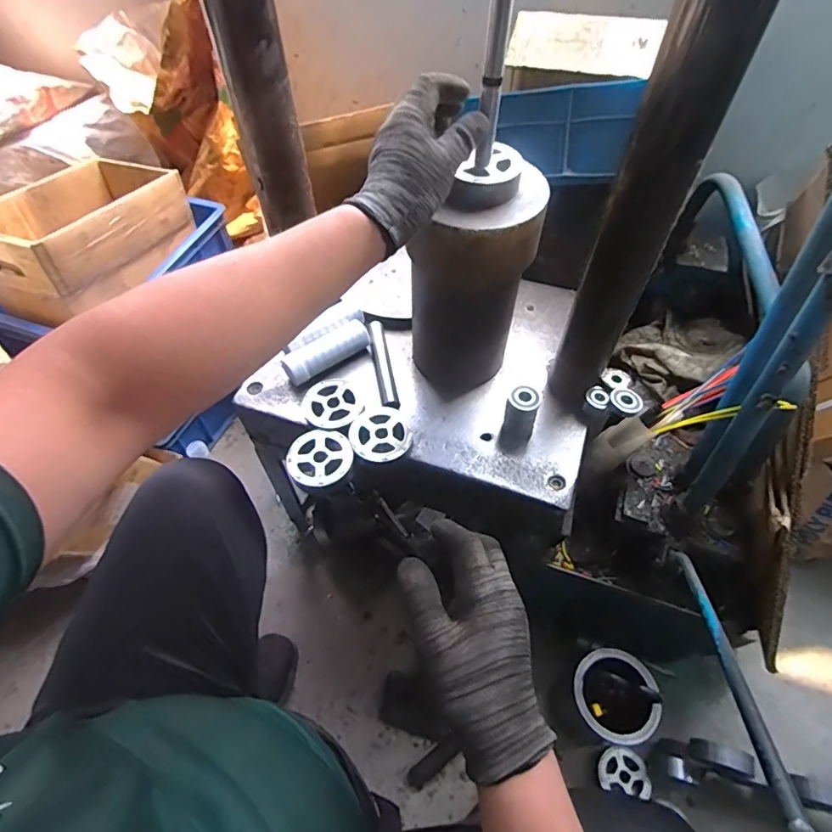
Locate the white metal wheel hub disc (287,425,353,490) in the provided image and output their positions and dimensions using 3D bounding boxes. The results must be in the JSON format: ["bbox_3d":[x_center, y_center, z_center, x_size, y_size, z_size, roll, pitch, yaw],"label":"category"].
[{"bbox_3d":[-0.116,0.048,0.587,0.075,0.005,0.081,-13,56,-8],"label":"white metal wheel hub disc"}]

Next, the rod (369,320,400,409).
[{"bbox_3d":[-0.046,-0.072,0.672,0.022,0.017,0.149,-10,56,-6],"label":"rod"}]

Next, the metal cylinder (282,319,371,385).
[{"bbox_3d":[-0.122,-0.089,0.677,0.127,0.031,0.038,-33,61,-21],"label":"metal cylinder"}]

